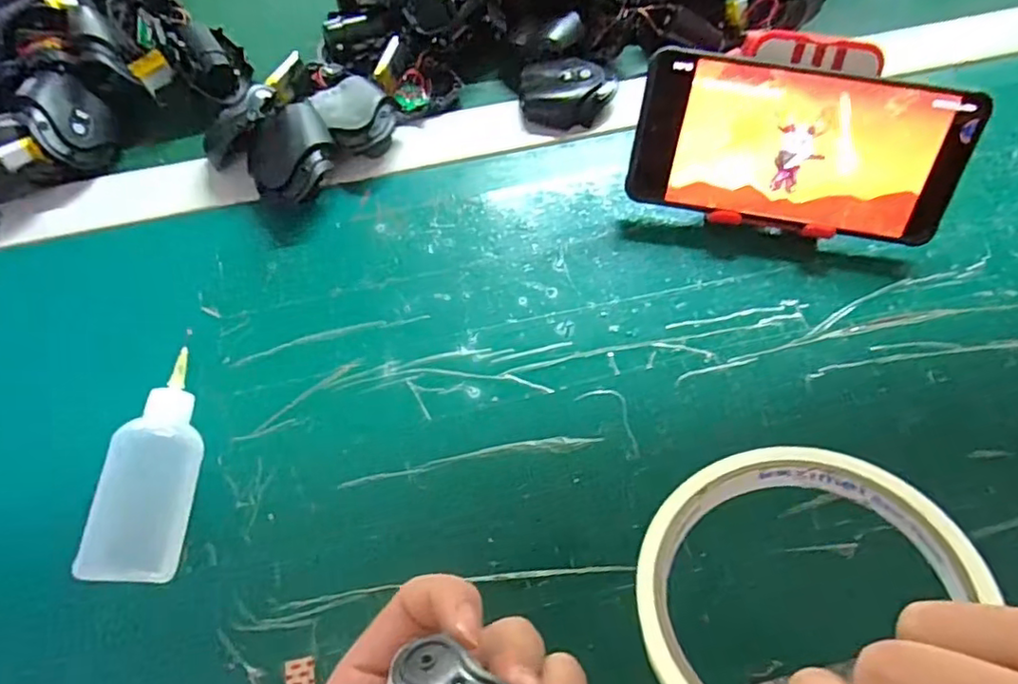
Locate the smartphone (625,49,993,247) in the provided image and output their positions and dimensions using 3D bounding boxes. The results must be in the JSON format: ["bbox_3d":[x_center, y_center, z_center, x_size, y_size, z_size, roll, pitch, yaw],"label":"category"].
[{"bbox_3d":[0.148,-0.100,0.313,0.161,0.077,0.007,11,26,5],"label":"smartphone"}]

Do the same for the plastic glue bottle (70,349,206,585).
[{"bbox_3d":[-0.161,0.057,0.281,0.029,0.033,0.100,2,68,1],"label":"plastic glue bottle"}]

